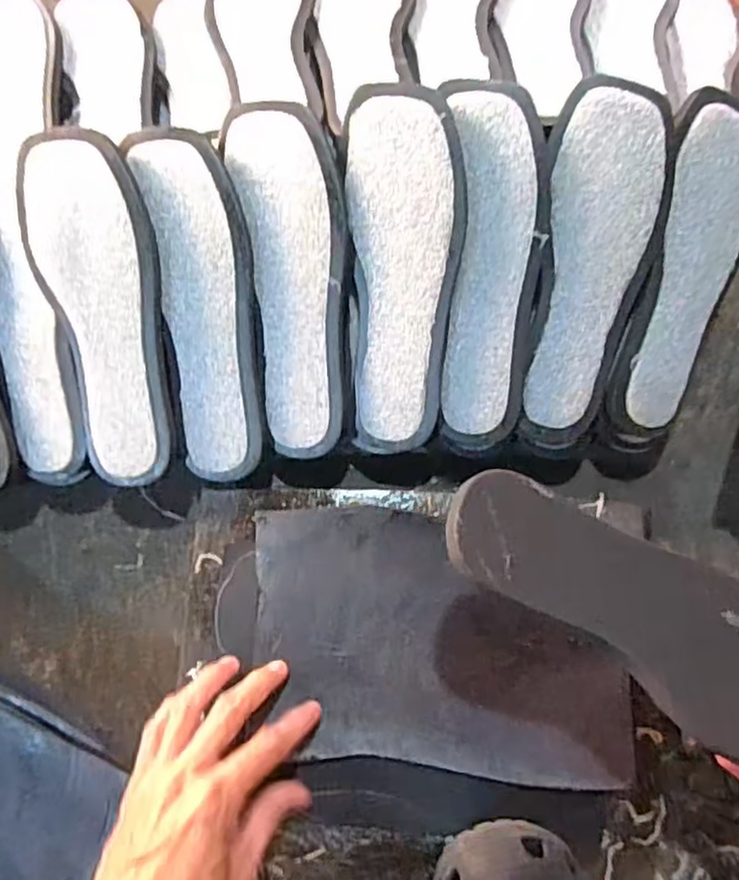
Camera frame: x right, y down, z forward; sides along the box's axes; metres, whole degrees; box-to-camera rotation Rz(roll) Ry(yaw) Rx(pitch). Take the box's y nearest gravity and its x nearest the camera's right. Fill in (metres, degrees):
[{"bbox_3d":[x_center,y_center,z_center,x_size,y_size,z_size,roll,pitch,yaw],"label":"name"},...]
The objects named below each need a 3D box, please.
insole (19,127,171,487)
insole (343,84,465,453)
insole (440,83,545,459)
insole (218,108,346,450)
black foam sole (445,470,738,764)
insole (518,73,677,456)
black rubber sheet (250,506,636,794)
[{"bbox_3d":[-0.186,-0.089,0.466,0.083,0.018,0.239,-9,99,-3],"label":"insole"},{"bbox_3d":[0.025,-0.115,0.470,0.078,0.009,0.245,1,102,13],"label":"insole"},{"bbox_3d":[0.086,-0.119,0.471,0.064,0.011,0.245,2,101,0],"label":"insole"},{"bbox_3d":[-0.053,-0.112,0.475,0.073,0.019,0.242,-5,99,-2],"label":"insole"},{"bbox_3d":[0.146,0.091,0.351,0.235,0.017,0.079,32,79,-9],"label":"black foam sole"},{"bbox_3d":[0.158,-0.120,0.478,0.077,0.018,0.249,8,103,1],"label":"insole"},{"bbox_3d":[0.049,0.139,0.463,0.260,0.018,0.164,6,77,1],"label":"black rubber sheet"}]

